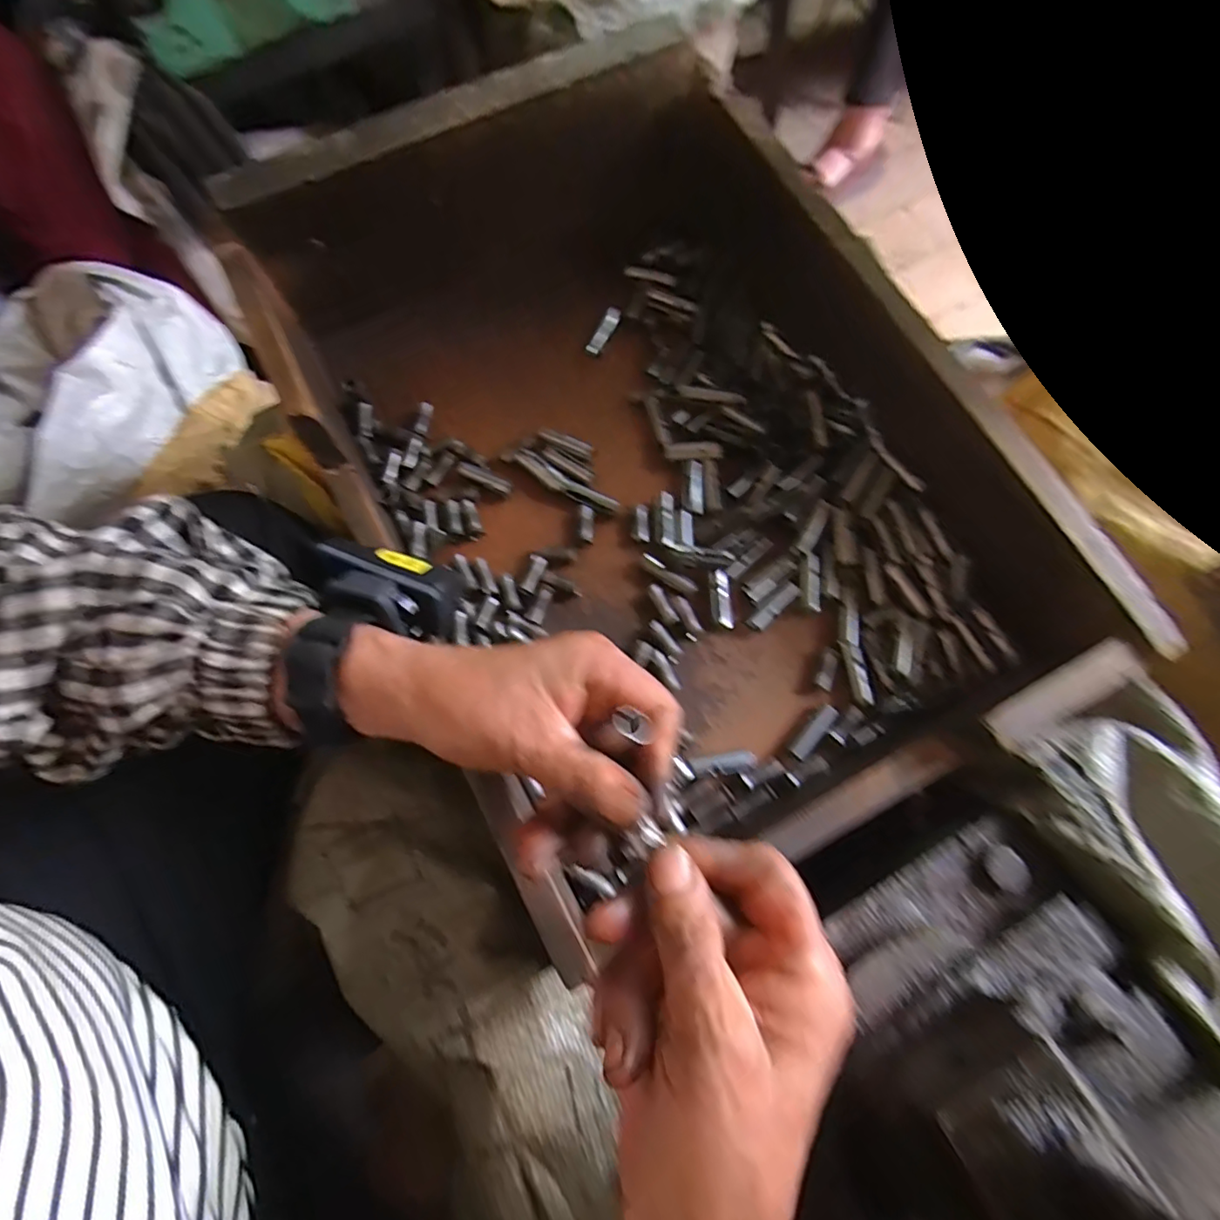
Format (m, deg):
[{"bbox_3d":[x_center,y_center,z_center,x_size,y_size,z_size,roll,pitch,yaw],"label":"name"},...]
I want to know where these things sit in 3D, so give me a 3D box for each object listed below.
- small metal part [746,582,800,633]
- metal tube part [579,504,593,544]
[{"bbox_3d":[0.103,-0.002,0.360,0.039,0.007,0.011,-41,79,-9],"label":"small metal part"},{"bbox_3d":[-0.015,-0.056,0.373,0.009,0.007,0.027,2,76,1],"label":"metal tube part"}]

